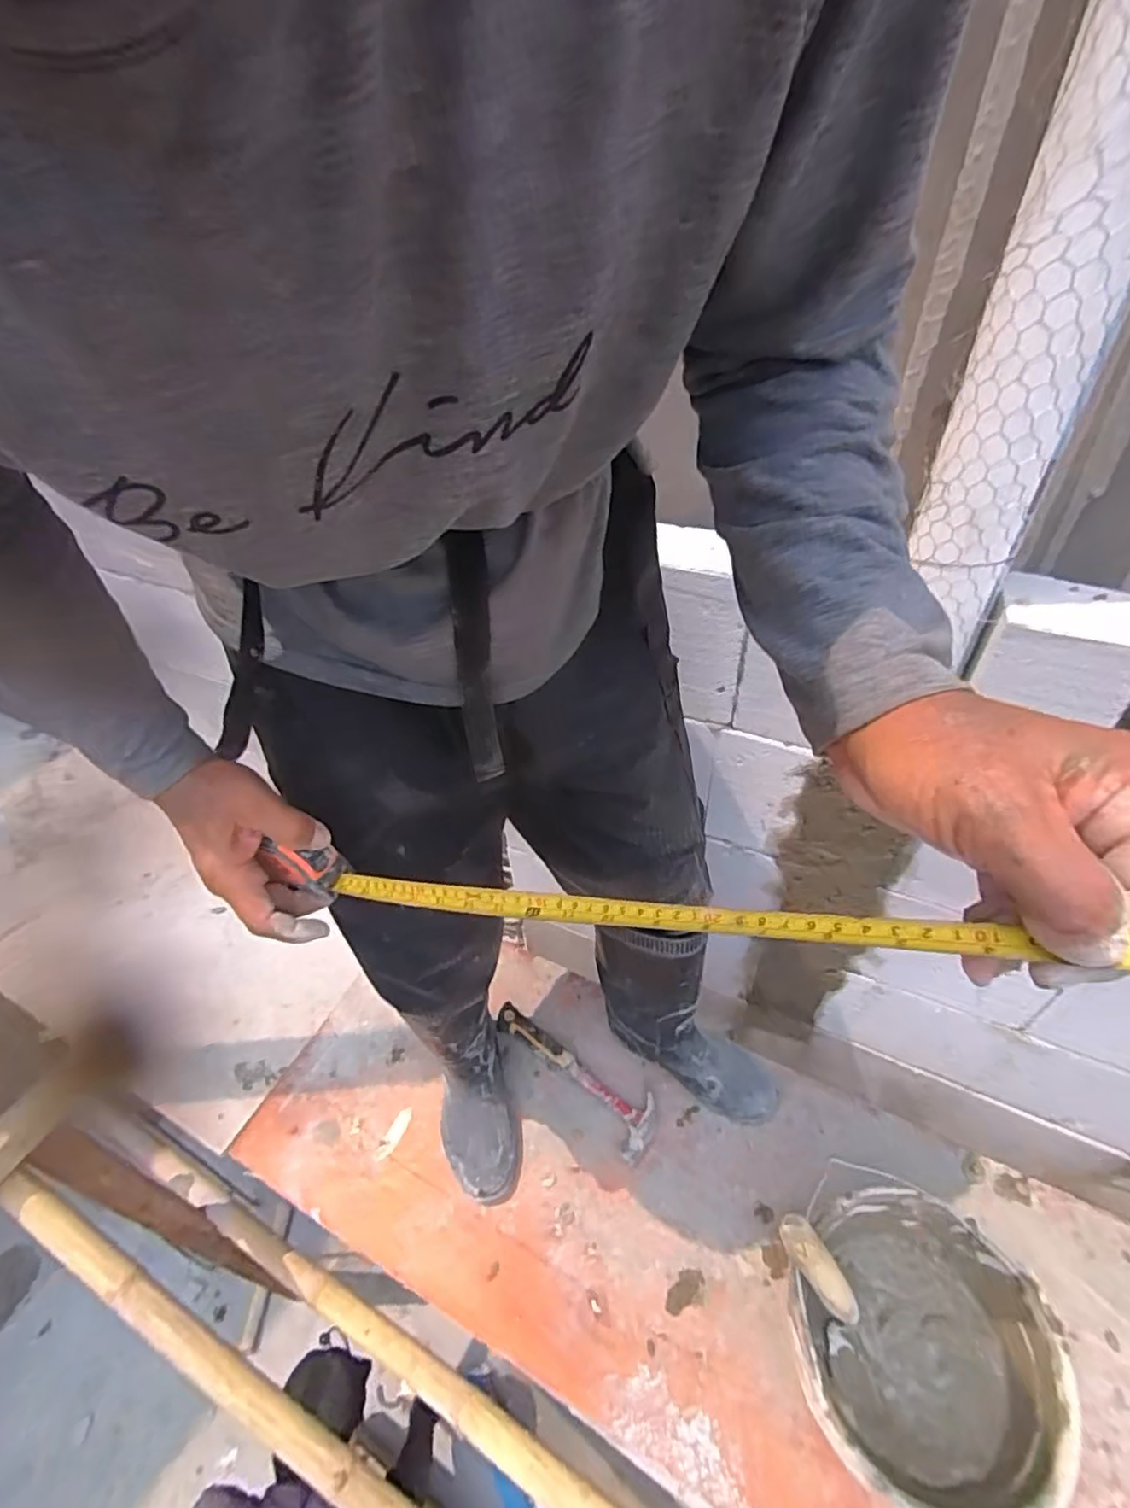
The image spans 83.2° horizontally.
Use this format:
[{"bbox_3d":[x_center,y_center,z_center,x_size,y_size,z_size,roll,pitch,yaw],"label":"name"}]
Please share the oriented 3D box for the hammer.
[{"bbox_3d":[0.021,0.463,0.943,0.282,0.037,0.092,30,52,32],"label":"hammer"}]

